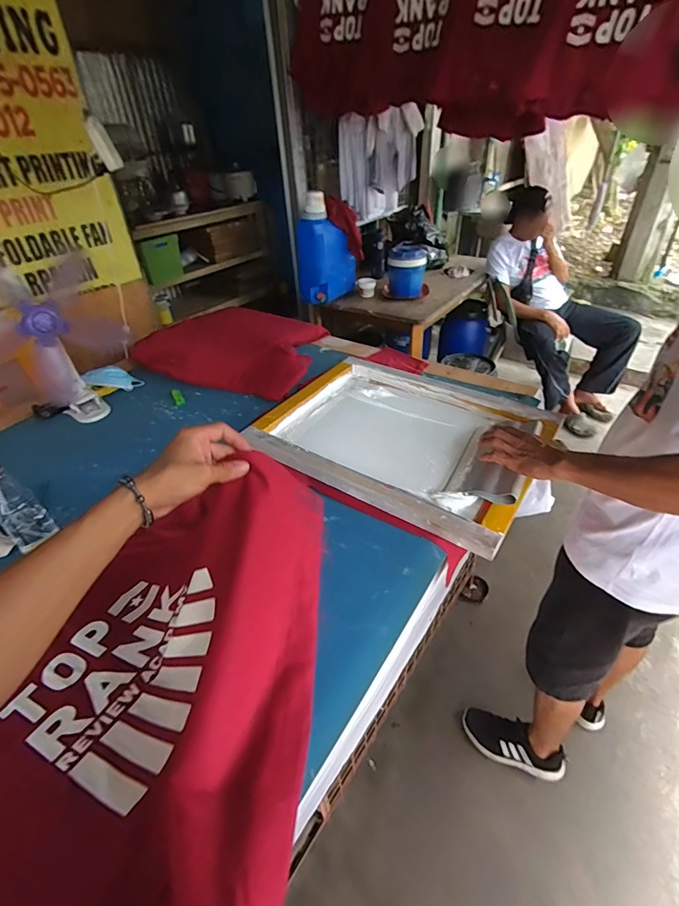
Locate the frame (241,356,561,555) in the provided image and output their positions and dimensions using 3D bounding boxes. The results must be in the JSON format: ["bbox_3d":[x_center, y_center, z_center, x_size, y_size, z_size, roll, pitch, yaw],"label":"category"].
[{"bbox_3d":[0.141,-0.051,0.991,0.604,0.043,0.476,20,44,28],"label":"frame"}]

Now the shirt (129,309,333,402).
[{"bbox_3d":[-0.367,-0.372,1.380,0.581,0.072,0.469,12,46,8],"label":"shirt"}]

